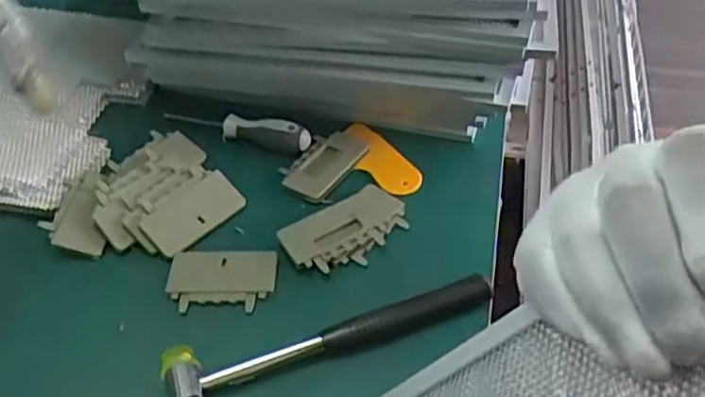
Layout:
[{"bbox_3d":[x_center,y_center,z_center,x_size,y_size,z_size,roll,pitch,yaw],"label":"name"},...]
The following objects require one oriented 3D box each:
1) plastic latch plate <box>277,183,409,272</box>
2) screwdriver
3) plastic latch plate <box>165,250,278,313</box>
[{"bbox_3d":[-0.003,0.023,0.569,0.107,0.022,0.051,-31,52,-23],"label":"plastic latch plate"},{"bbox_3d":[-0.110,-0.071,0.660,0.145,0.023,0.023,16,49,18],"label":"screwdriver"},{"bbox_3d":[-0.104,0.065,0.549,0.085,0.011,0.054,-1,46,4],"label":"plastic latch plate"}]

